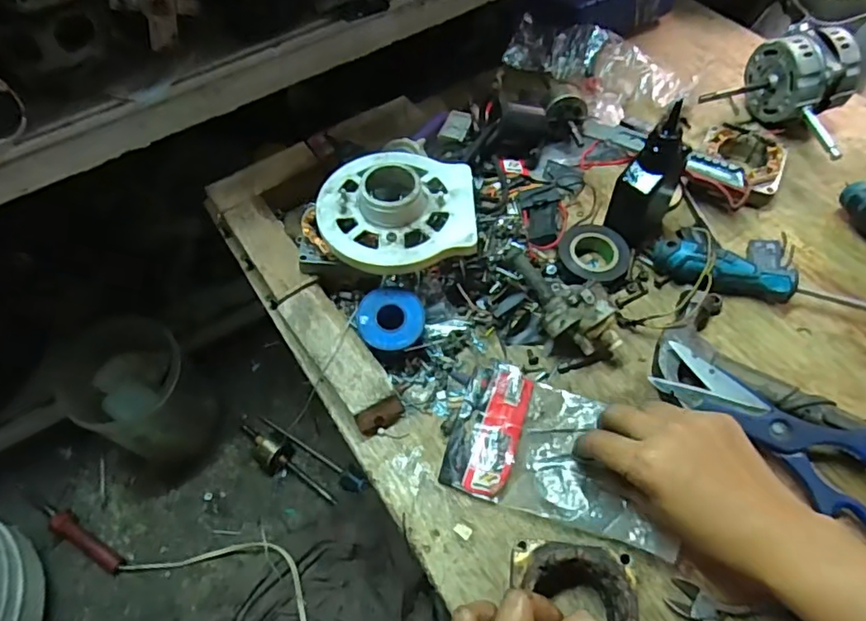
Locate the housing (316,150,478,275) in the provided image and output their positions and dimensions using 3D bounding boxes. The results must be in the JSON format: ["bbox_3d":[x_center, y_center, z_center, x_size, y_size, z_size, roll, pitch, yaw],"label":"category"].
[{"bbox_3d":[-0.029,-0.091,0.458,0.125,0.034,0.123,-1,58,2],"label":"housing"}]

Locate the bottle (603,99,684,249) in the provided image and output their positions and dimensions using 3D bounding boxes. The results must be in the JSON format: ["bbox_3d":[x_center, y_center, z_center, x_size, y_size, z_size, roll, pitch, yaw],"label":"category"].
[{"bbox_3d":[0.184,-0.109,0.479,0.046,0.118,0.057,26,63,18],"label":"bottle"}]

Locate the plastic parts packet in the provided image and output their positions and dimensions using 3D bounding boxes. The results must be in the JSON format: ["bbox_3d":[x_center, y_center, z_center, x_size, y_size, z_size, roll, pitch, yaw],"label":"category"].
[{"bbox_3d":[0.095,0.101,0.413,0.158,0.019,0.104,16,60,13],"label":"plastic parts packet"}]

